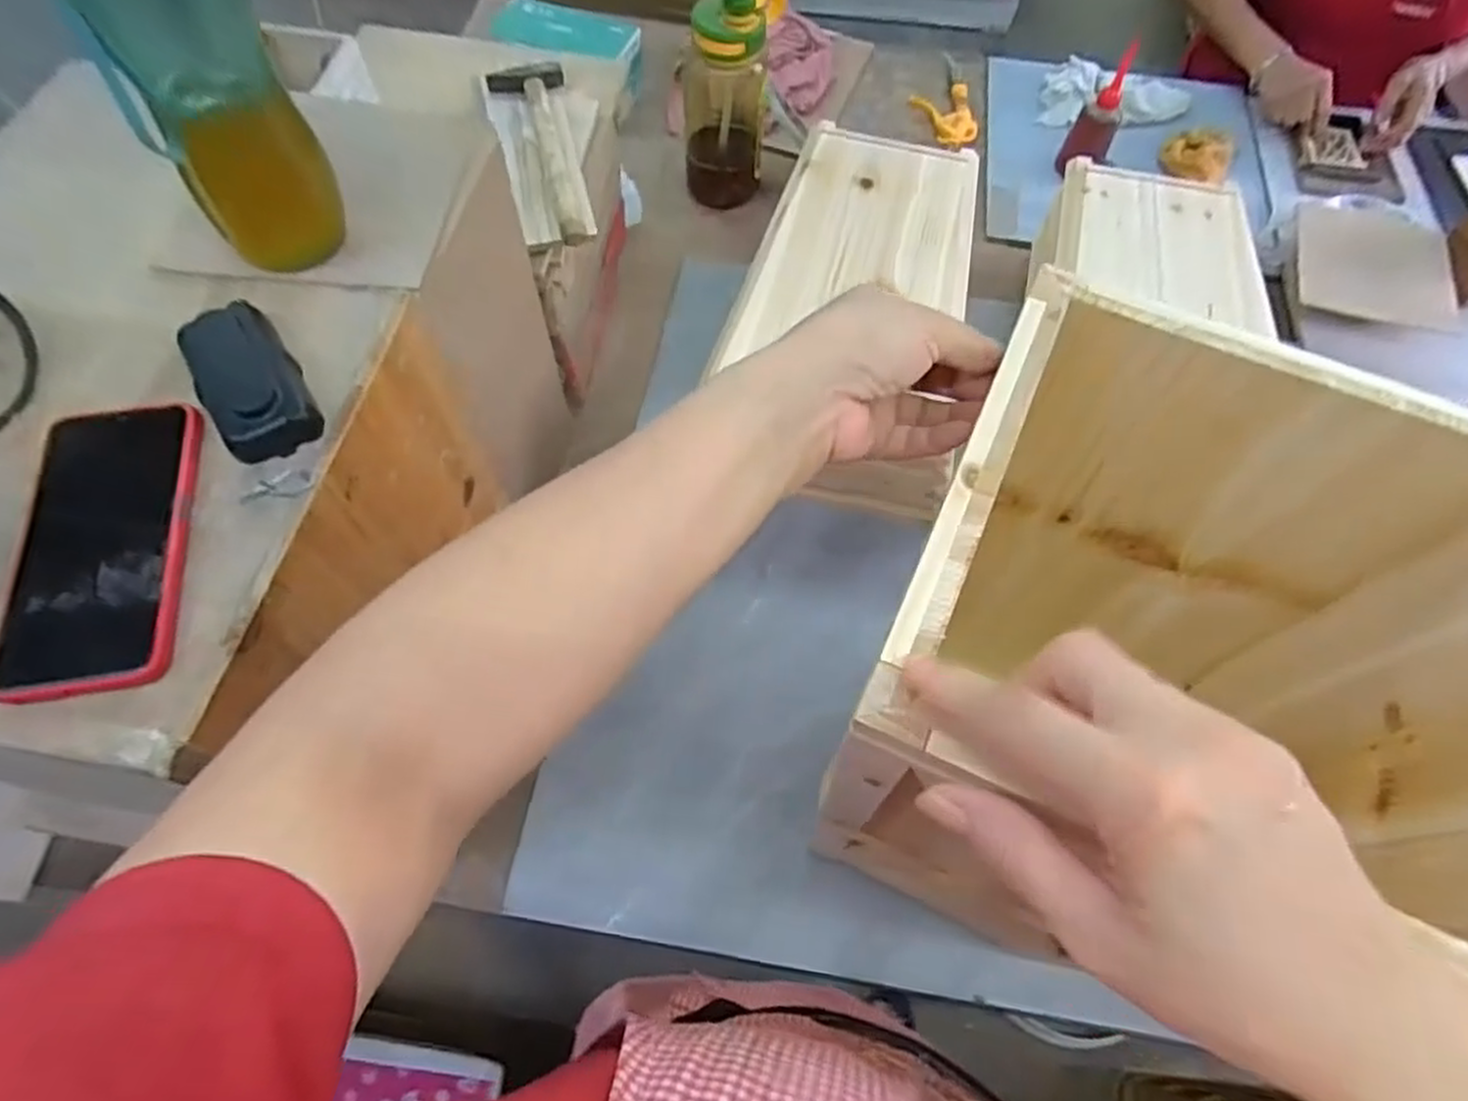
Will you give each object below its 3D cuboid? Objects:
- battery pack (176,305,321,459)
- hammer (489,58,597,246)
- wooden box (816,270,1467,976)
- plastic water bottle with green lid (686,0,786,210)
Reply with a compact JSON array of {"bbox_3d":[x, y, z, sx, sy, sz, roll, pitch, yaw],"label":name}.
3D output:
[{"bbox_3d":[-0.282,-0.099,0.446,0.051,0.027,0.099,-33,69,-16],"label":"battery pack"},{"bbox_3d":[-0.180,-0.387,0.740,0.070,0.021,0.245,-15,65,-9],"label":"hammer"},{"bbox_3d":[0.207,0.069,0.420,0.250,0.265,0.250,24,65,10],"label":"wooden box"},{"bbox_3d":[-0.013,-0.579,0.973,0.124,0.232,0.126,13,64,4],"label":"plastic water bottle with green lid"}]

